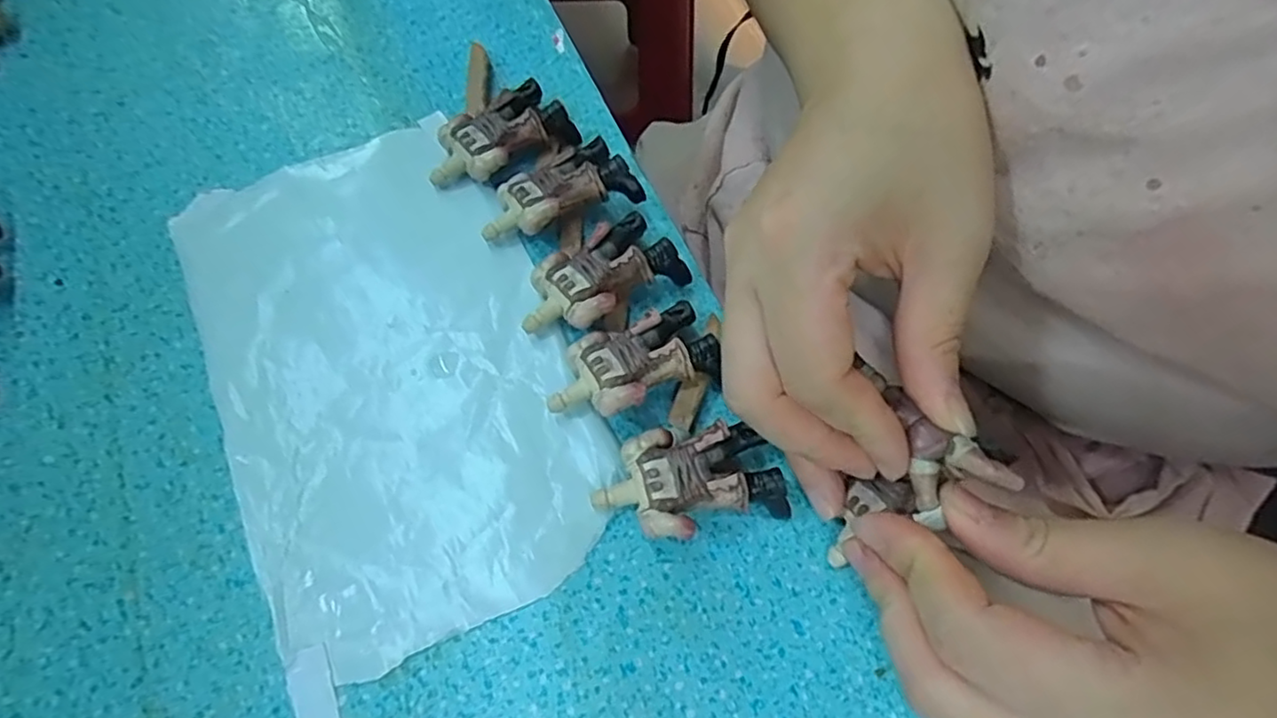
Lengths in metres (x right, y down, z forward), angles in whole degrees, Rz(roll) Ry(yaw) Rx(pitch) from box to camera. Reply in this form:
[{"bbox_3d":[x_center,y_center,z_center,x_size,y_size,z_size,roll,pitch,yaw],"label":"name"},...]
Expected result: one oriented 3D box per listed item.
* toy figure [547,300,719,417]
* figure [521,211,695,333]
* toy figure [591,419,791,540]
[{"bbox_3d":[-0.003,0.003,0.228,0.057,0.021,0.031,-19,67,-11],"label":"toy figure"},{"bbox_3d":[-0.015,-0.029,0.244,0.059,0.021,0.032,-29,69,-15],"label":"figure"},{"bbox_3d":[0.015,0.040,0.214,0.057,0.018,0.035,-11,65,-8],"label":"toy figure"}]

